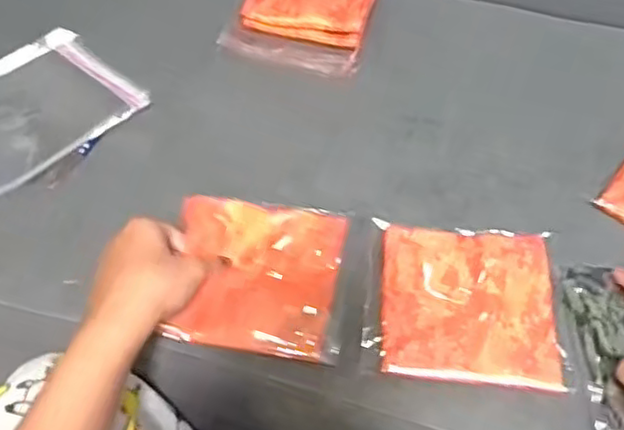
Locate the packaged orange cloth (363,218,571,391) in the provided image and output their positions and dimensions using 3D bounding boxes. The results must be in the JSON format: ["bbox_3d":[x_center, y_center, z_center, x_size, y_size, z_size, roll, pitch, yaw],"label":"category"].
[{"bbox_3d":[0.111,0.062,0.478,0.136,0.009,0.128,4,53,2],"label":"packaged orange cloth"}]

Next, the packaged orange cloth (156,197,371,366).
[{"bbox_3d":[-0.033,0.043,0.486,0.135,0.008,0.121,9,59,0],"label":"packaged orange cloth"}]

